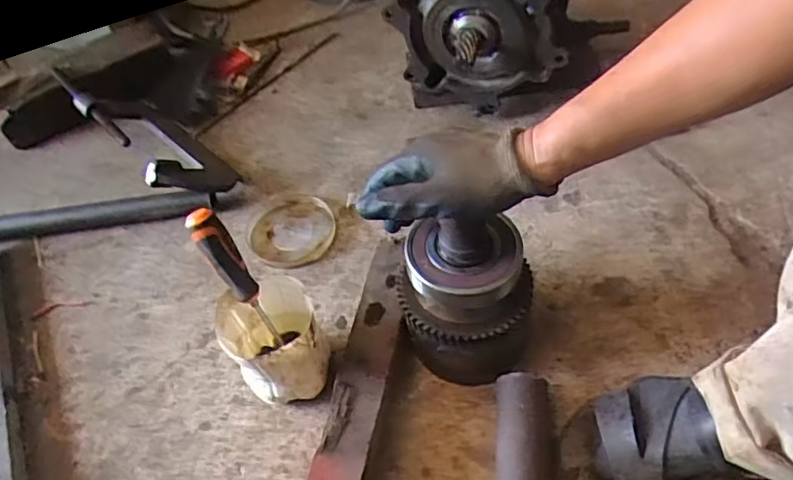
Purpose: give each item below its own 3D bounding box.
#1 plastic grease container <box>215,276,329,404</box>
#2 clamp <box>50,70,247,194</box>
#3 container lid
[{"bbox_3d":[-0.122,0.112,0.607,0.089,0.125,0.094,-3,51,3],"label":"plastic grease container"},{"bbox_3d":[-0.367,-0.157,0.886,0.119,0.087,0.339,-37,55,-23],"label":"clamp"},{"bbox_3d":[-0.142,-0.017,0.794,0.113,0.009,0.127,-19,50,-10],"label":"container lid"}]

